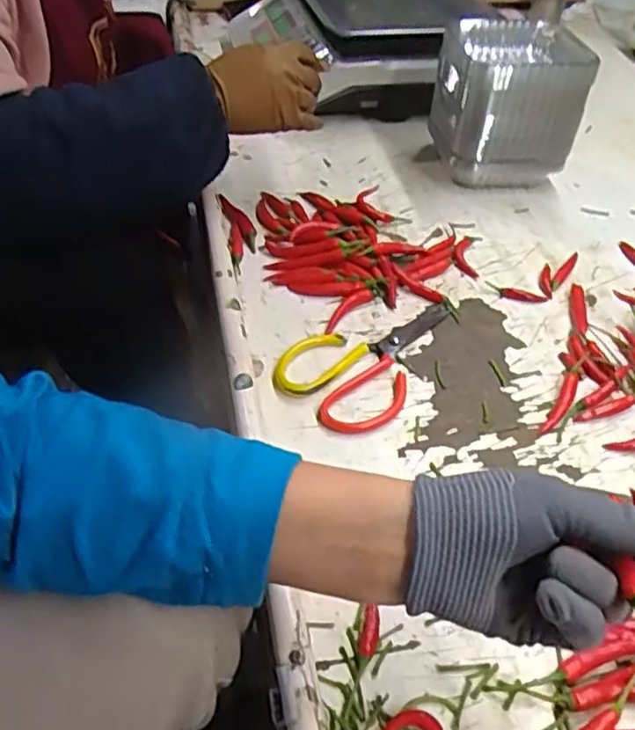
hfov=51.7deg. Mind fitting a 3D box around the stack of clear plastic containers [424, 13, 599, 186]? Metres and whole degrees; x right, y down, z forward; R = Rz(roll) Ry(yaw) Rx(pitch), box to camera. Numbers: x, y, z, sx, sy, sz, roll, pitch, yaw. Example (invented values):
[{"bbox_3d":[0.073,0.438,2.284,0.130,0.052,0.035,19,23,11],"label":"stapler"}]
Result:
[{"bbox_3d":[0.203,-0.284,0.716,0.131,0.126,0.142,-2,44,-5],"label":"stack of clear plastic containers"}]

